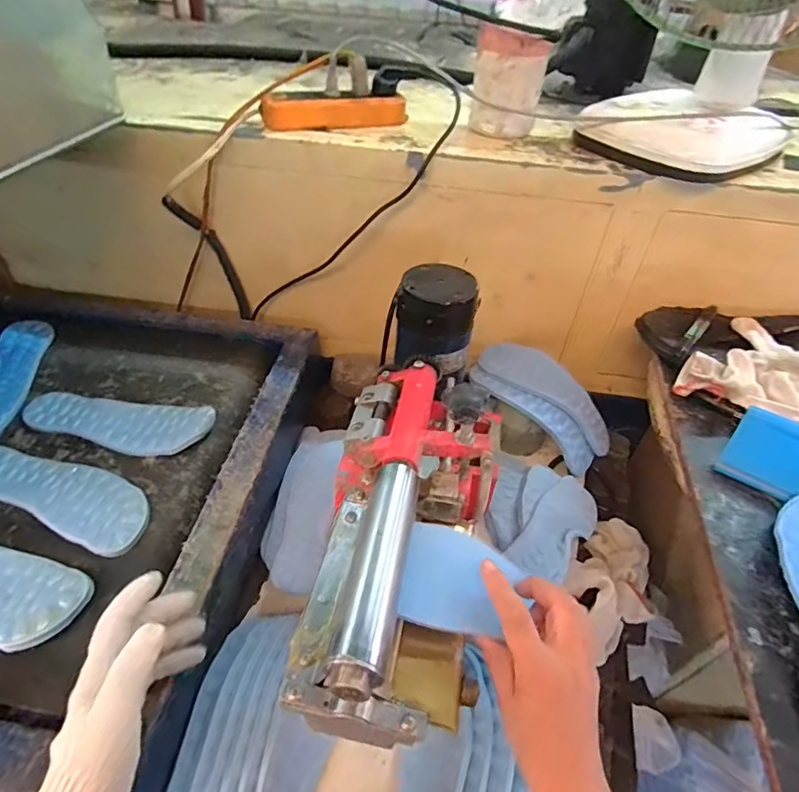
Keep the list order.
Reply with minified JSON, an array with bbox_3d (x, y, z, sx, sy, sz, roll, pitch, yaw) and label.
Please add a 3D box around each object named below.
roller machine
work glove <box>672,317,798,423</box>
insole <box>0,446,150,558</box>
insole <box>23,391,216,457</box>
[{"bbox_3d":[0.016,0.041,0.442,0.128,0.097,0.425,11,45,7],"label":"roller machine"},{"bbox_3d":[0.435,-0.020,0.573,0.165,0.051,0.150,36,53,28],"label":"work glove"},{"bbox_3d":[-0.380,0.102,0.543,0.236,0.017,0.080,17,46,13],"label":"insole"},{"bbox_3d":[-0.354,0.034,0.618,0.232,0.017,0.077,6,44,2],"label":"insole"}]

